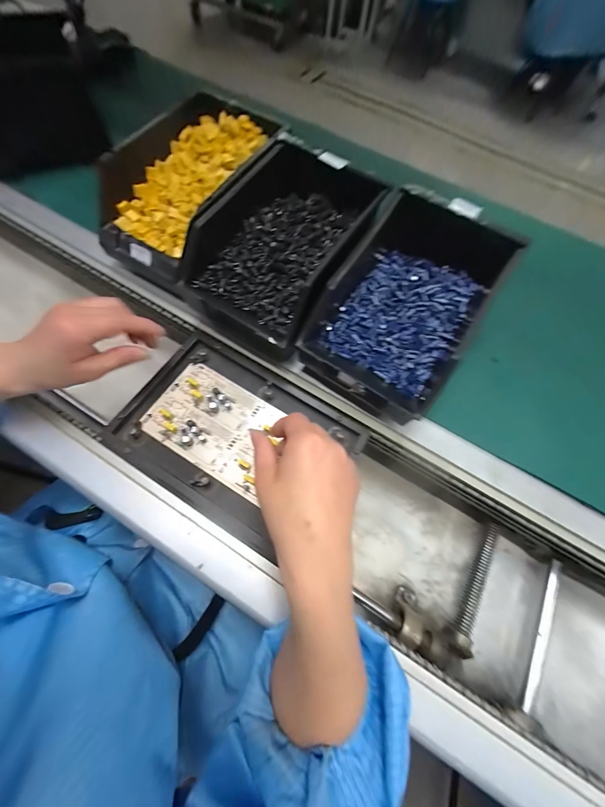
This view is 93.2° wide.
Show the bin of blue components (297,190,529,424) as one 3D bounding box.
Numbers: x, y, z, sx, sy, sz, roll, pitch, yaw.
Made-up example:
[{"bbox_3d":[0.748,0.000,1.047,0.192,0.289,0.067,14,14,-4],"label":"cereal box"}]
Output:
[{"bbox_3d":[0.111,-0.113,0.345,0.148,0.111,0.232,33,72,5],"label":"bin of blue components"}]

